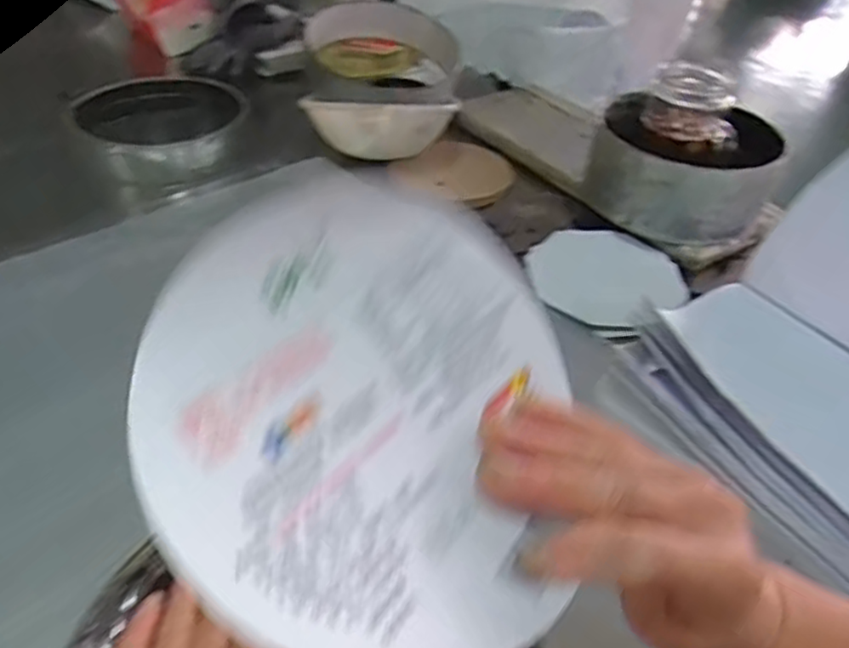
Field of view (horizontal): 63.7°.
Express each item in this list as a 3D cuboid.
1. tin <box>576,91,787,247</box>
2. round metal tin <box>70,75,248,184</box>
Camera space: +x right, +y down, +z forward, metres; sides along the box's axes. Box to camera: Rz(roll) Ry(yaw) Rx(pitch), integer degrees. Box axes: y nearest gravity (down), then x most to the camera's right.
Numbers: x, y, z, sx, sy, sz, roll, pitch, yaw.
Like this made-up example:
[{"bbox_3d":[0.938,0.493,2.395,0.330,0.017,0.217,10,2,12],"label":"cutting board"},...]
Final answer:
[{"bbox_3d":[0.258,-0.161,0.696,0.175,0.105,0.158,21,44,17],"label":"tin"},{"bbox_3d":[-0.302,-0.219,0.799,0.184,0.065,0.195,0,42,-7],"label":"round metal tin"}]

